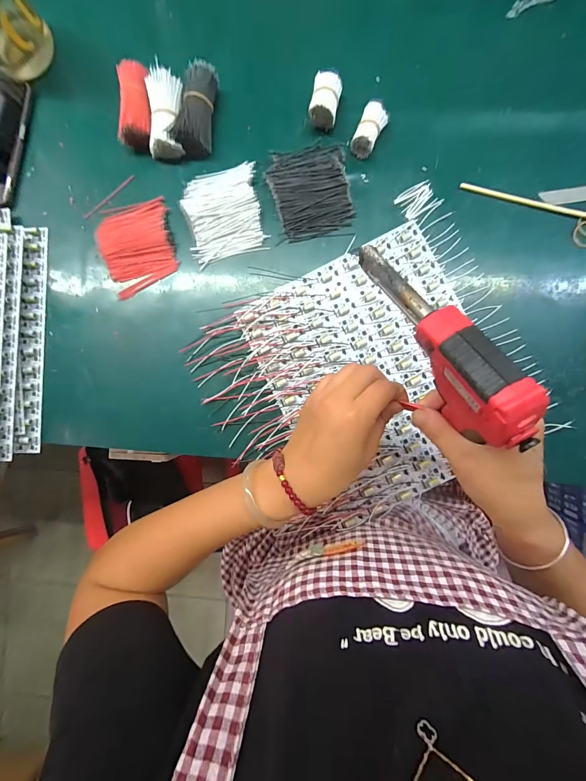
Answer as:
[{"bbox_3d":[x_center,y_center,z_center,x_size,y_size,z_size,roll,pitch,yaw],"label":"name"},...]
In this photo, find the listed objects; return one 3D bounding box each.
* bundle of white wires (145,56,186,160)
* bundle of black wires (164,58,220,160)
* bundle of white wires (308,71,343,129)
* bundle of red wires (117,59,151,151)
[{"bbox_3d":[-0.158,-0.341,0.399,0.041,0.034,0.090,1,89,4],"label":"bundle of white wires"},{"bbox_3d":[-0.120,-0.347,0.398,0.042,0.035,0.097,11,89,4],"label":"bundle of black wires"},{"bbox_3d":[0.039,-0.345,0.390,0.032,0.030,0.049,13,90,4],"label":"bundle of white wires"},{"bbox_3d":[-0.197,-0.355,0.406,0.043,0.030,0.092,1,89,4],"label":"bundle of red wires"}]

